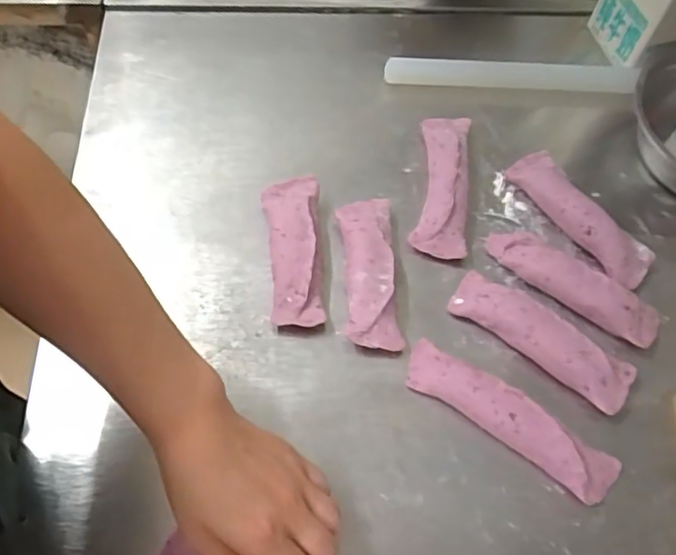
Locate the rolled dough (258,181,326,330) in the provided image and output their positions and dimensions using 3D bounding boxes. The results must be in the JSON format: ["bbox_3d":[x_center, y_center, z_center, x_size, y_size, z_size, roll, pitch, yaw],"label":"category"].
[{"bbox_3d":[-0.038,-0.023,0.517,0.047,0.029,0.135,-3,62,-3],"label":"rolled dough"}]

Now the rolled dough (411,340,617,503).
[{"bbox_3d":[0.131,0.107,0.461,0.173,0.027,0.039,31,66,14],"label":"rolled dough"}]

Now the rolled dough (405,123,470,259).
[{"bbox_3d":[0.097,-0.090,0.562,0.046,0.033,0.150,6,62,2],"label":"rolled dough"}]

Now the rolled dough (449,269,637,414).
[{"bbox_3d":[0.165,0.049,0.493,0.152,0.029,0.044,37,67,17],"label":"rolled dough"}]

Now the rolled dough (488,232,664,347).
[{"bbox_3d":[0.202,0.004,0.518,0.155,0.030,0.040,32,66,15],"label":"rolled dough"}]

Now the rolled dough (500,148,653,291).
[{"bbox_3d":[0.221,-0.058,0.548,0.040,0.034,0.152,-35,68,-18],"label":"rolled dough"}]

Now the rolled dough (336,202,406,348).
[{"bbox_3d":[0.026,-0.007,0.516,0.046,0.028,0.141,-3,62,-3],"label":"rolled dough"}]

